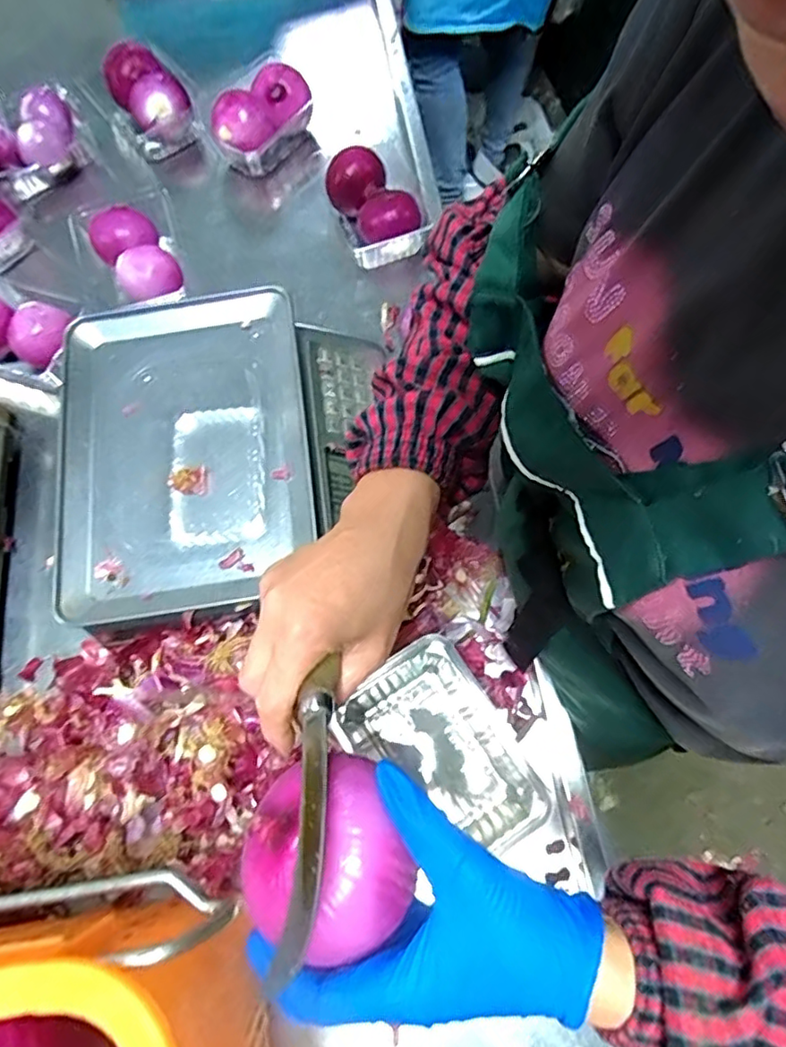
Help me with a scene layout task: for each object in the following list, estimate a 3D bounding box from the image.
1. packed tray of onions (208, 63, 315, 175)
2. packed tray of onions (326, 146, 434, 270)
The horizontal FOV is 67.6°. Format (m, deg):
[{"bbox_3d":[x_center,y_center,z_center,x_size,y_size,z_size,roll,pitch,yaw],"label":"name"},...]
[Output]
[{"bbox_3d":[-0.167,-0.531,0.773,0.145,0.064,0.086,-41,75,-11],"label":"packed tray of onions"},{"bbox_3d":[-0.026,-0.389,0.730,0.093,0.062,0.140,-26,72,-7],"label":"packed tray of onions"}]

